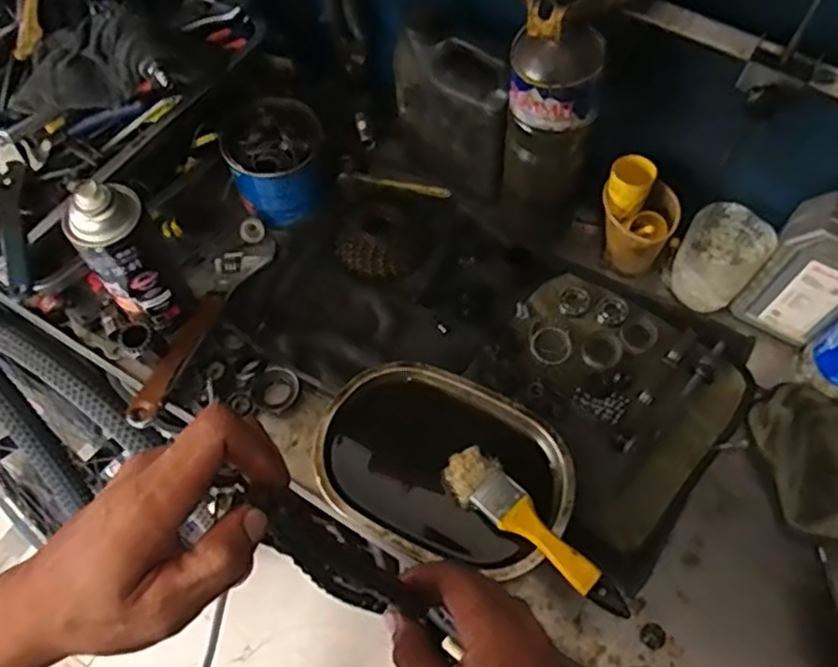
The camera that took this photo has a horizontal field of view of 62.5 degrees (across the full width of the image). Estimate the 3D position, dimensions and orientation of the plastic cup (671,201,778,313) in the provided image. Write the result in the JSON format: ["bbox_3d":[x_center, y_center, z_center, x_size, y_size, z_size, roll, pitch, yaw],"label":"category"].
[{"bbox_3d":[0.280,-0.067,0.652,0.069,0.089,0.063,35,67,18],"label":"plastic cup"}]

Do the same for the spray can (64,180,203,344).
[{"bbox_3d":[-0.251,-0.062,0.611,0.067,0.182,0.054,-36,67,-17],"label":"spray can"}]

